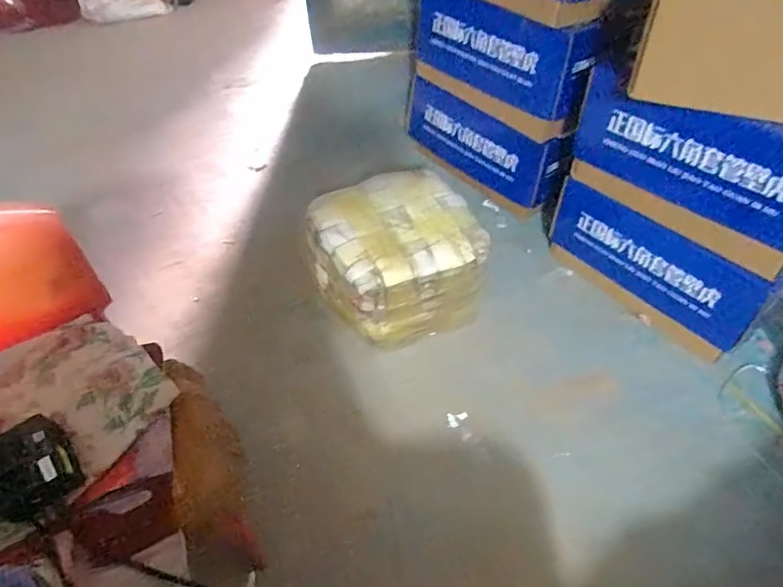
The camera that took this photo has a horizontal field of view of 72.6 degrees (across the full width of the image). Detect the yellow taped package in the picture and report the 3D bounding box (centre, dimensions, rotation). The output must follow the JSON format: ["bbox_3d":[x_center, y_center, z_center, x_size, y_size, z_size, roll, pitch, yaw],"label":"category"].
[{"bbox_3d":[0.002,-0.068,1.013,0.283,0.200,0.284,-14,51,-10],"label":"yellow taped package"}]

